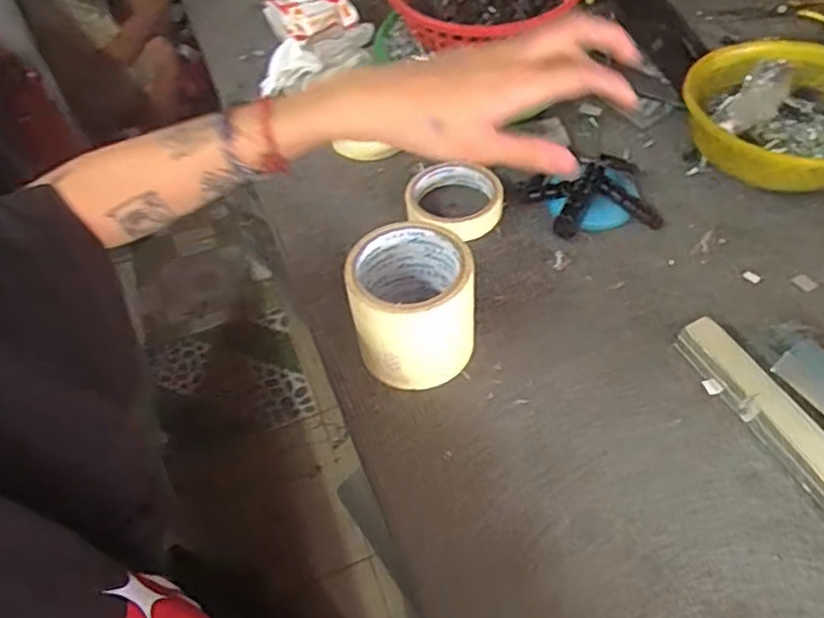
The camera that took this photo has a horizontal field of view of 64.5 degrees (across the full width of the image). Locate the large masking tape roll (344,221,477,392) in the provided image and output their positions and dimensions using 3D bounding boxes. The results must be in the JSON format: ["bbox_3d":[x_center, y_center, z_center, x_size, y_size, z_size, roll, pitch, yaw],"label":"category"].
[{"bbox_3d":[0.002,0.000,0.505,0.086,0.101,0.090,-3,51,3],"label":"large masking tape roll"}]

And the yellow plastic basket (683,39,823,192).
[{"bbox_3d":[0.370,-0.183,0.649,0.191,0.068,0.190,16,54,17],"label":"yellow plastic basket"}]

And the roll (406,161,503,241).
[{"bbox_3d":[0.044,-0.106,0.633,0.091,0.030,0.083,-3,51,3],"label":"roll"}]

